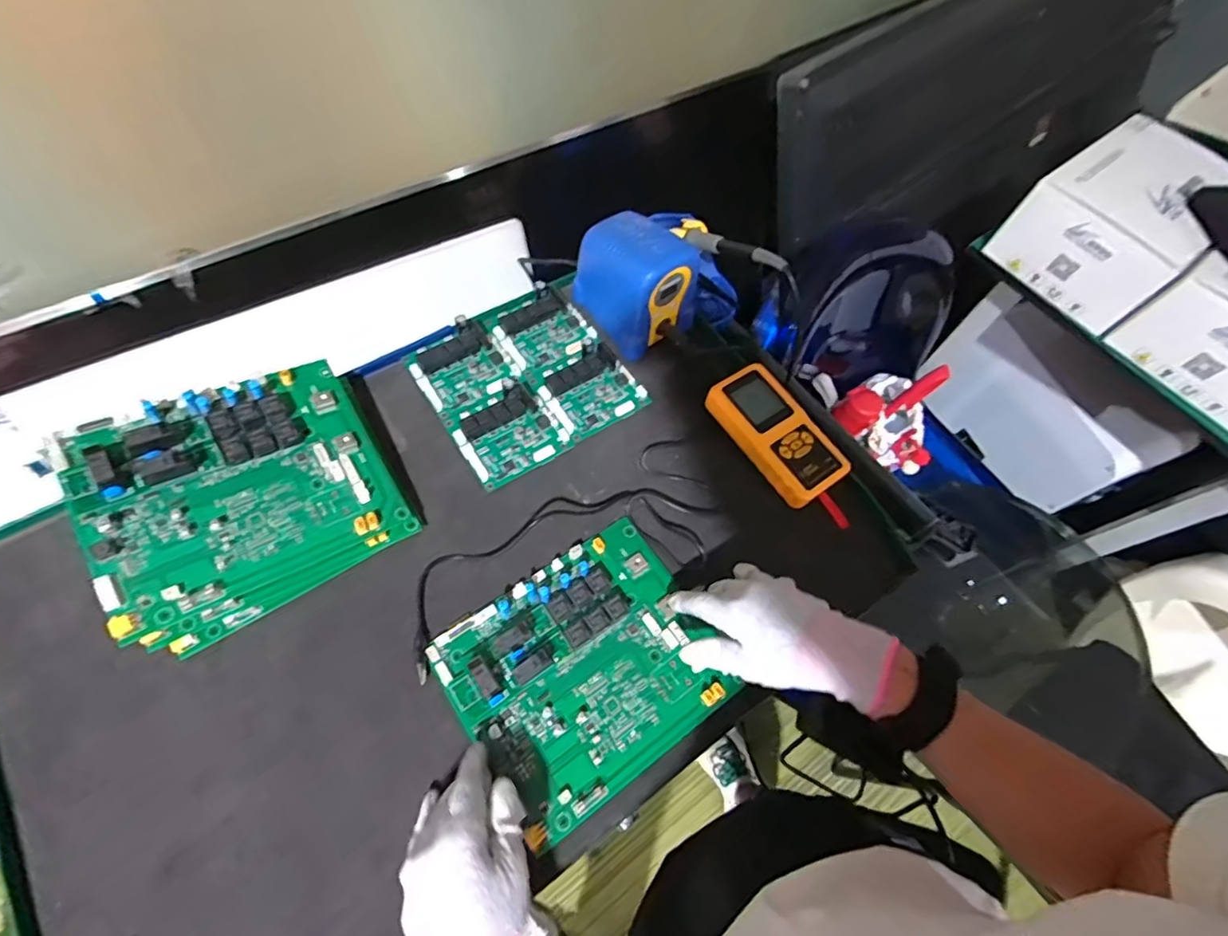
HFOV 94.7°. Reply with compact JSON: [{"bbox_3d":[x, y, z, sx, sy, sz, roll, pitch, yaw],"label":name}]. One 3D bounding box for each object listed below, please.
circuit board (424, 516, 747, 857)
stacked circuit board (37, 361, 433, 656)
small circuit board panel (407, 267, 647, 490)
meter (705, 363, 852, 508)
[{"bbox_3d":[-0.020,0.152,0.444,0.197,0.031,0.170,-32,70,-17],"label":"circuit board"},{"bbox_3d":[-0.293,0.015,0.453,0.197,0.091,0.168,-30,69,-17],"label":"stacked circuit board"},{"bbox_3d":[-0.089,-0.097,0.576,0.193,0.022,0.185,-31,70,-17],"label":"small circuit board panel"},{"bbox_3d":[0.157,-0.034,0.552,0.072,0.026,0.142,-27,69,-16],"label":"meter"}]

